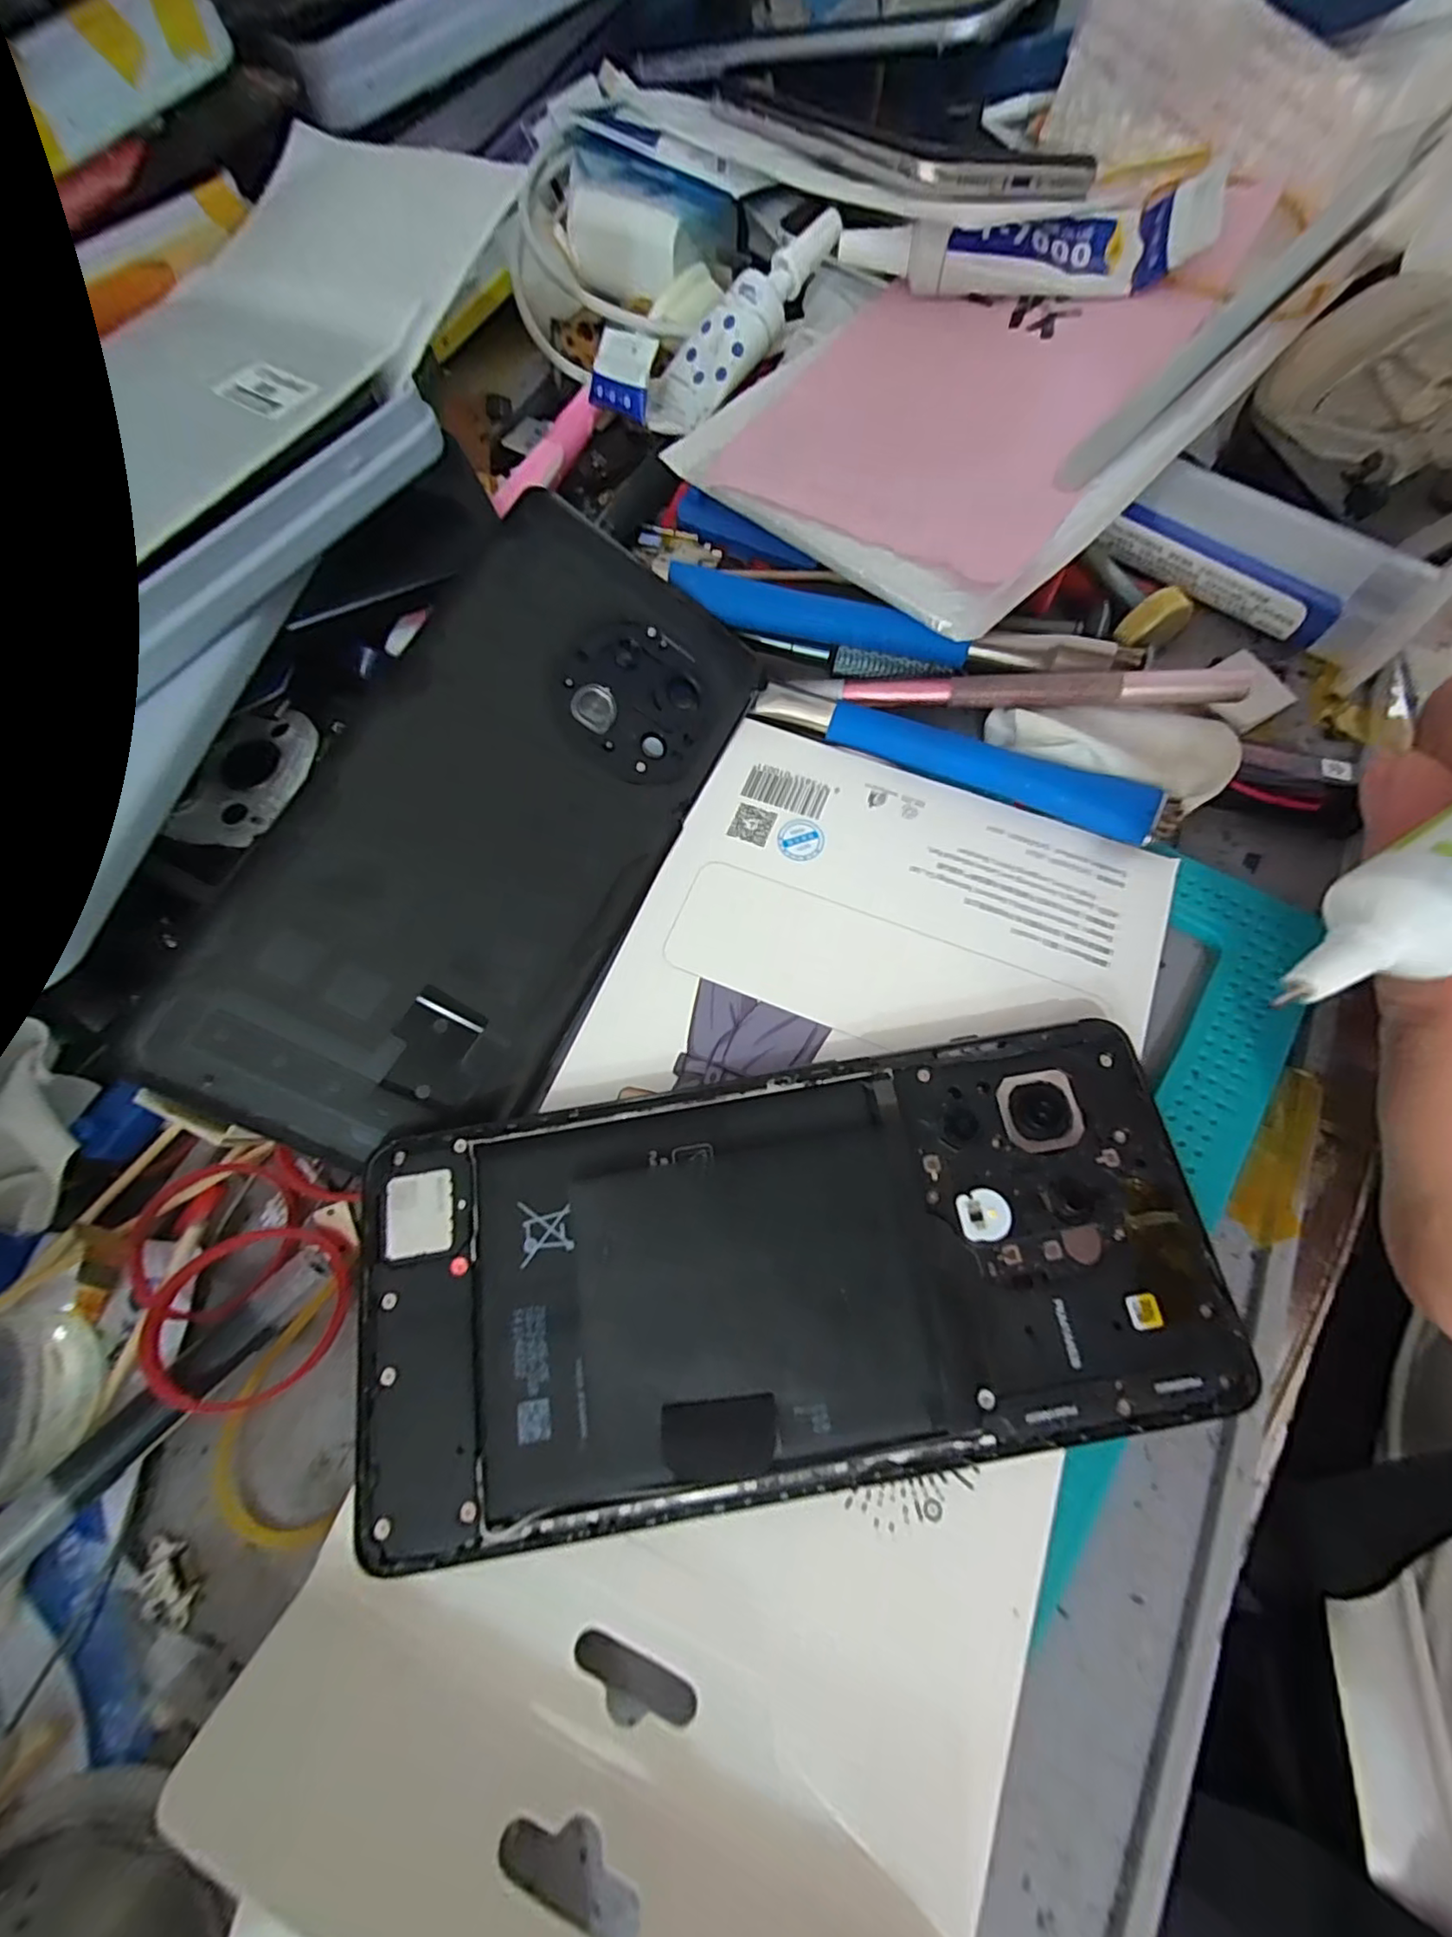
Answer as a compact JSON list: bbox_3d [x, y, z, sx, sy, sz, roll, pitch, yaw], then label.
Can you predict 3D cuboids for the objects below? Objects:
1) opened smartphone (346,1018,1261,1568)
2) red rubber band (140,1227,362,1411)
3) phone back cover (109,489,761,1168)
[{"bbox_3d":[0.011,0.058,0.120,0.161,0.012,0.073,-9,70,-2],"label":"opened smartphone"},{"bbox_3d":[-0.095,0.068,0.122,0.031,0.011,0.032,0,70,1],"label":"red rubber band"},{"bbox_3d":[-0.055,-0.033,0.145,0.075,0.004,0.154,31,78,-17],"label":"phone back cover"}]

